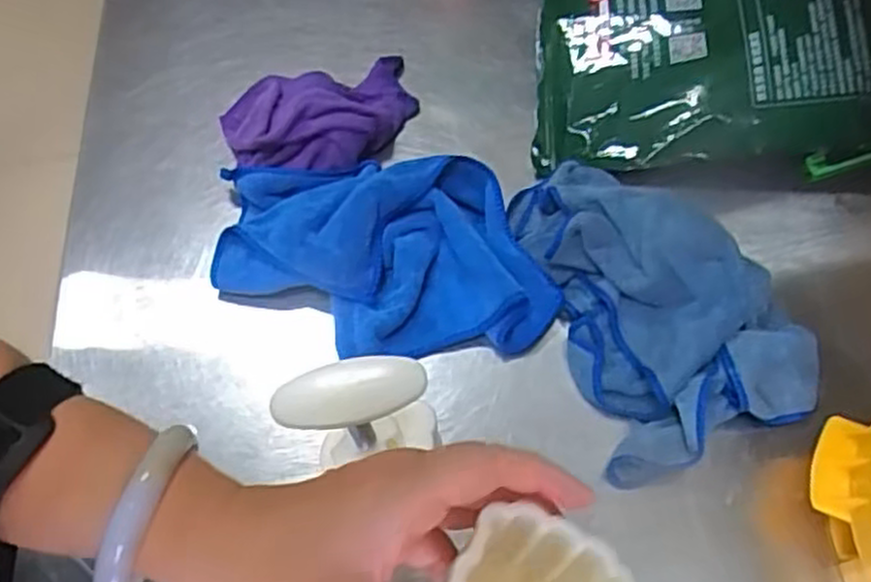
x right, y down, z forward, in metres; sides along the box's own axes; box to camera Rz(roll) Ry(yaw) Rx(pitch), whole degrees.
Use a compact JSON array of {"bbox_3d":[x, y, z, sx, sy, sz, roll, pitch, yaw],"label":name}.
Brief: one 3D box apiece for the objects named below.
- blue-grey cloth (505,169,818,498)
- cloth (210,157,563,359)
[{"bbox_3d":[0.139,-0.007,0.479,0.140,0.044,0.215,-17,63,-7],"label":"blue-grey cloth"},{"bbox_3d":[-0.035,-0.024,0.508,0.226,0.037,0.133,4,63,4],"label":"cloth"}]

